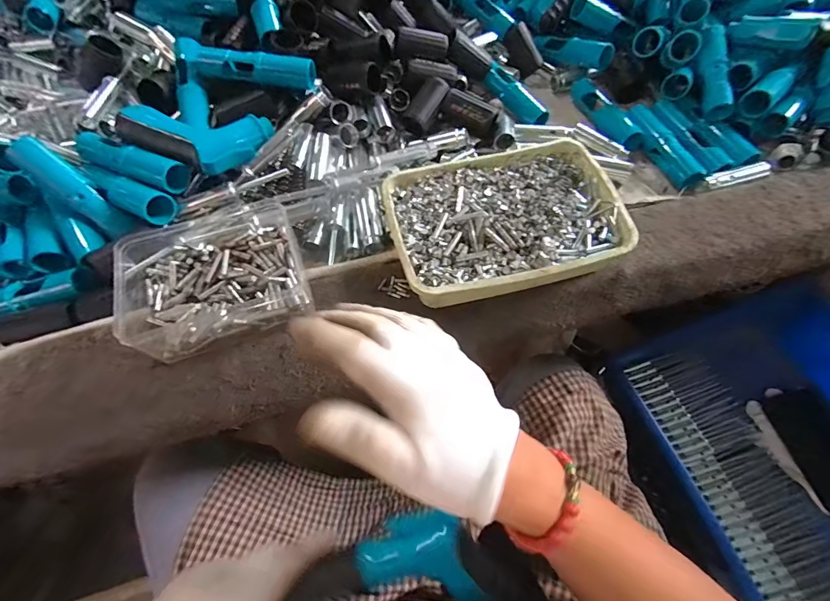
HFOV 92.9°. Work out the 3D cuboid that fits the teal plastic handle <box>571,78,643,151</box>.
[{"bbox_3d":[0.238,-0.236,0.494,0.029,0.029,0.121,-17,60,-8],"label":"teal plastic handle"}]

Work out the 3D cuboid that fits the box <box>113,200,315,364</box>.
[{"bbox_3d":[-0.182,-0.028,0.365,0.157,0.045,0.146,-15,60,-7],"label":"box"}]

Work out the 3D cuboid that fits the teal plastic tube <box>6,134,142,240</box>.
[{"bbox_3d":[-0.327,-0.106,0.378,0.114,0.022,0.030,43,64,-16],"label":"teal plastic tube"}]

